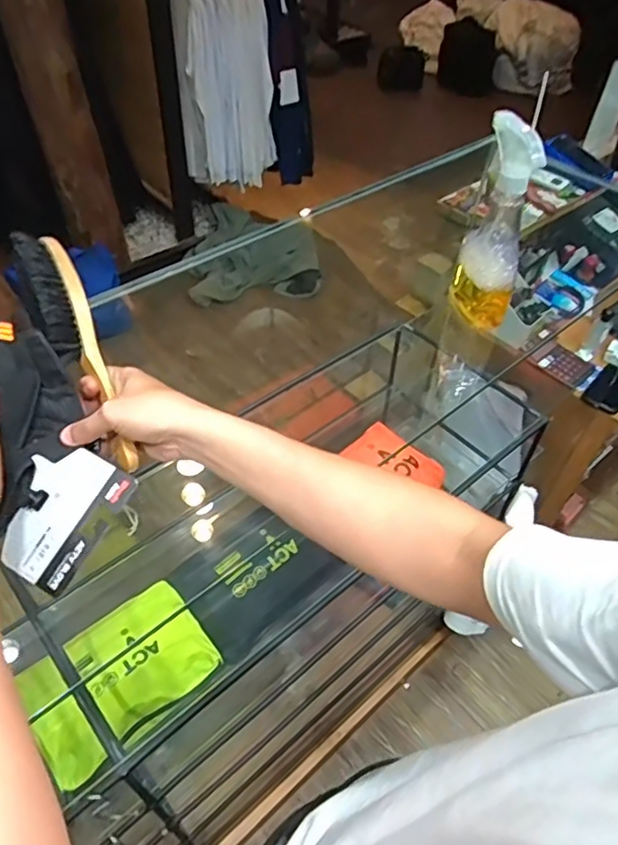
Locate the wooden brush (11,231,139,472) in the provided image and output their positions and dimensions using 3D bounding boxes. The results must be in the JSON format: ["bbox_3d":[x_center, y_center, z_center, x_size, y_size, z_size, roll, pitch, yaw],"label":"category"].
[{"bbox_3d":[-0.207,-0.067,0.528,0.046,0.027,0.237,-23,84,-22],"label":"wooden brush"}]

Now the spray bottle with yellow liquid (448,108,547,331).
[{"bbox_3d":[0.211,-0.213,0.663,0.075,0.227,0.066,16,49,11],"label":"spray bottle with yellow liquid"}]

